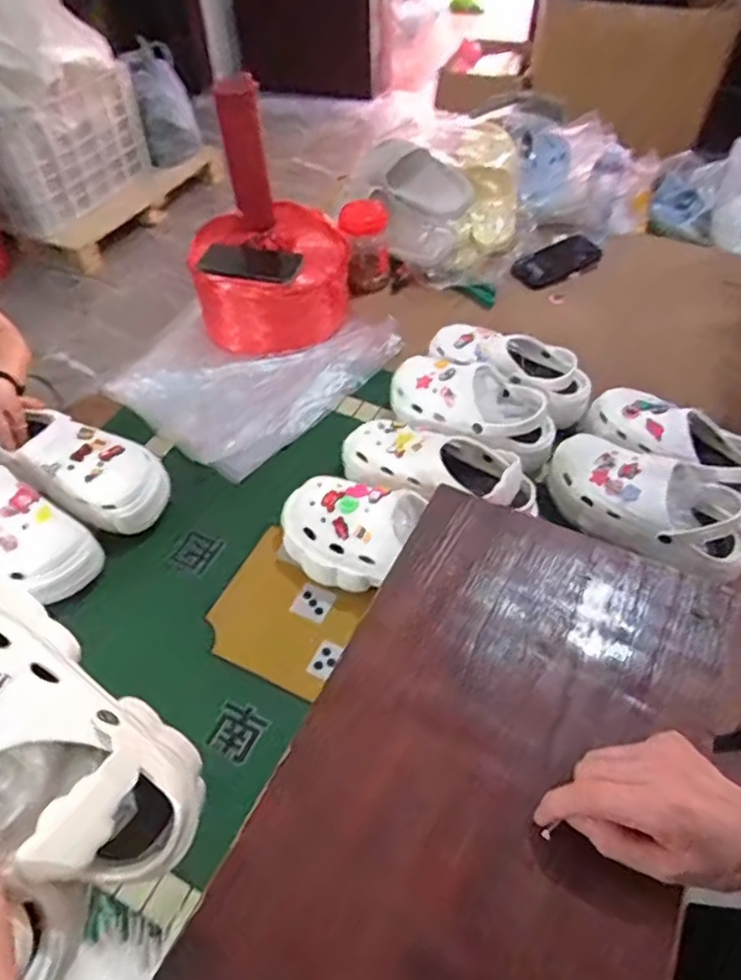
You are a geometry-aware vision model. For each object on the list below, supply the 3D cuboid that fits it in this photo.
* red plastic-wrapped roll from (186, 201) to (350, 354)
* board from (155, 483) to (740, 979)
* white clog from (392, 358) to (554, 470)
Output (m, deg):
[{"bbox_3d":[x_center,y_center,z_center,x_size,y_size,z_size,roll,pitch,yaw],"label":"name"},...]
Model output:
[{"bbox_3d":[-0.174,-0.372,1.111,0.247,0.150,0.243,0,50,1],"label":"red plastic-wrapped roll"},{"bbox_3d":[0.083,0.176,0.426,0.243,0.023,0.397,22,54,18],"label":"board"},{"bbox_3d":[0.143,-0.125,0.916,0.246,0.088,0.111,20,53,17],"label":"white clog"}]

